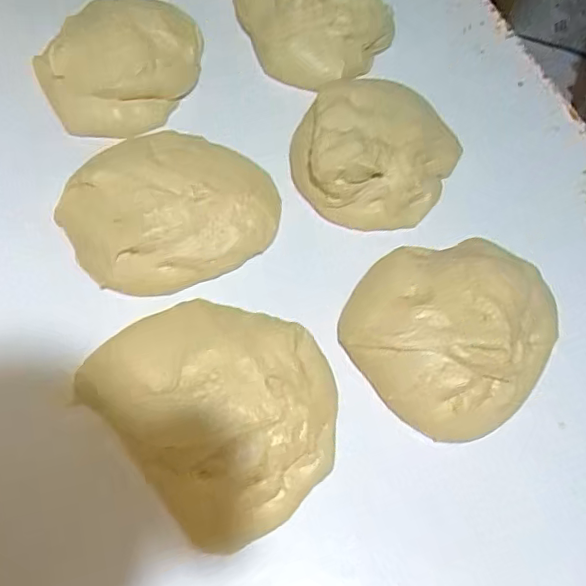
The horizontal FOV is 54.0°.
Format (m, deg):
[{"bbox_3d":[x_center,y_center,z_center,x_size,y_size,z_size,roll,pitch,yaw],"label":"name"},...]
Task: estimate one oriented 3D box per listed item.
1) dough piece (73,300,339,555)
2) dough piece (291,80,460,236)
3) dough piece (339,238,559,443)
[{"bbox_3d":[-0.065,0.095,0.526,0.187,0.061,0.222,-38,70,-20],"label":"dough piece"},{"bbox_3d":[0.093,-0.168,0.671,0.181,0.076,0.178,1,63,-2],"label":"dough piece"},{"bbox_3d":[0.155,0.036,0.578,0.192,0.082,0.197,1,63,-2],"label":"dough piece"}]

